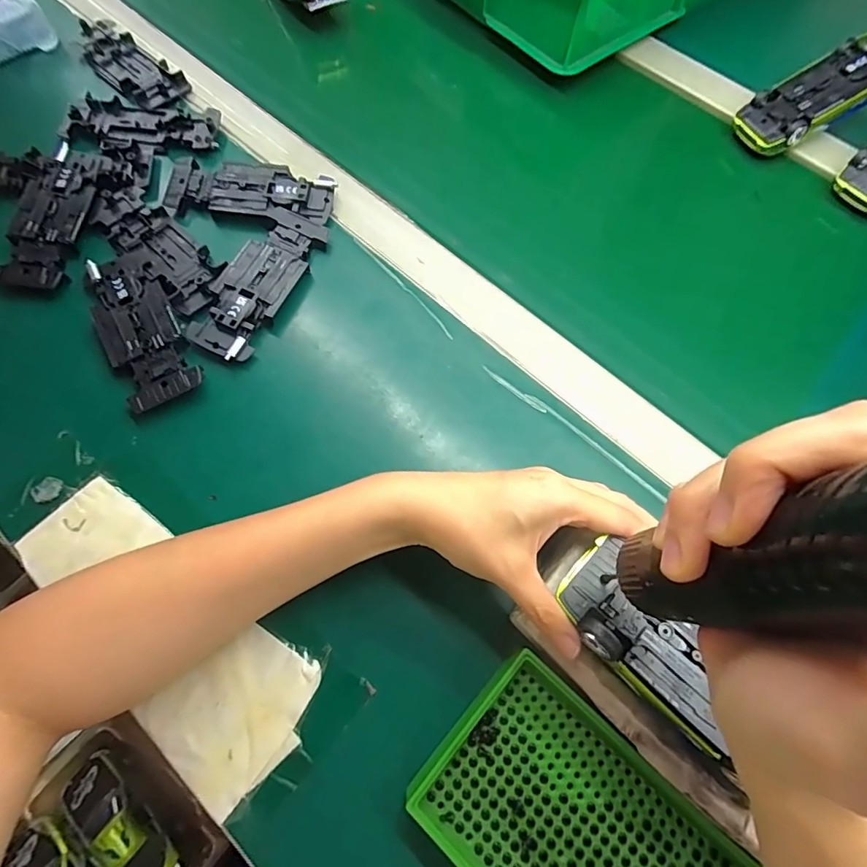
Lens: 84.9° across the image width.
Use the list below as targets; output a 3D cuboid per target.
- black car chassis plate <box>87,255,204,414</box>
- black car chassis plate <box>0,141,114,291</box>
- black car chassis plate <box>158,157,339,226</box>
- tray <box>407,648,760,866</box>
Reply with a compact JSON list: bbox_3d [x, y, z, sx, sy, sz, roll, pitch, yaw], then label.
[{"bbox_3d":[-0.196,-0.073,0.314,0.047,0.008,0.121,-28,72,-13],"label":"black car chassis plate"},{"bbox_3d":[-0.276,-0.161,0.345,0.045,0.012,0.129,4,68,-2],"label":"black car chassis plate"},{"bbox_3d":[-0.142,-0.190,0.367,0.126,0.010,0.049,10,68,1],"label":"black car chassis plate"},{"bbox_3d":[0.066,0.188,0.225,0.137,0.024,0.091,42,72,13],"label":"tray"}]

